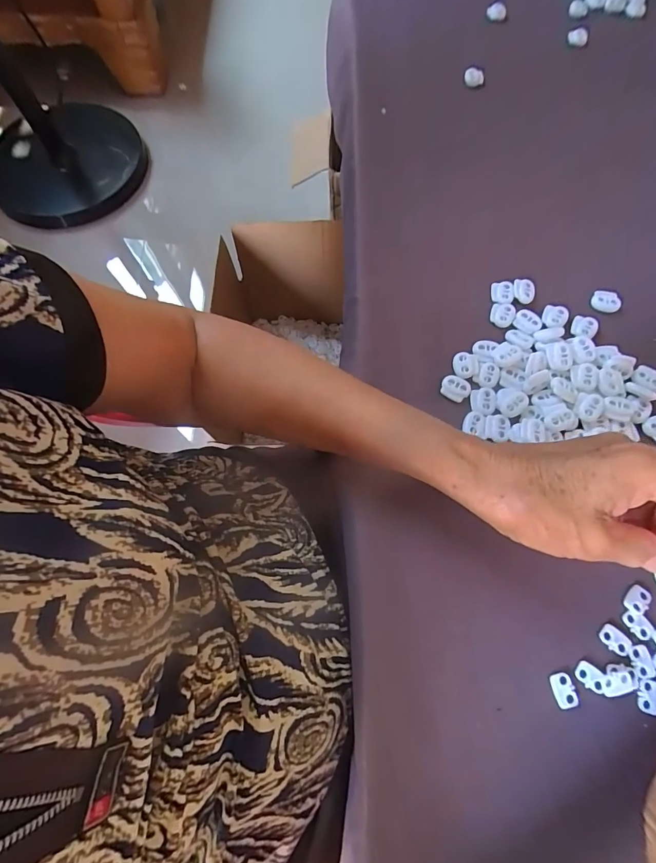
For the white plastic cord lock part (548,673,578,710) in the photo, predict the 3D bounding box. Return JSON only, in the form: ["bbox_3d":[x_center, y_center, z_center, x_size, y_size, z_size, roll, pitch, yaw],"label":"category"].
[{"bbox_3d":[0.146,0.160,0.246,0.013,0.004,0.018,-12,71,-3],"label":"white plastic cord lock part"}]

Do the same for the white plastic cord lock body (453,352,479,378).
[{"bbox_3d":[0.111,-0.053,0.318,0.020,0.004,0.020,-7,71,-1],"label":"white plastic cord lock body"}]

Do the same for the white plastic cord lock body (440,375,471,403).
[{"bbox_3d":[0.100,-0.035,0.312,0.022,0.004,0.018,25,73,10],"label":"white plastic cord lock body"}]

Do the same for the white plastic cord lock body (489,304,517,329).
[{"bbox_3d":[0.147,-0.098,0.336,0.020,0.005,0.022,19,73,8],"label":"white plastic cord lock body"}]

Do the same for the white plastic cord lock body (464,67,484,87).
[{"bbox_3d":[0.161,-0.390,0.440,0.022,0.010,0.017,16,72,7],"label":"white plastic cord lock body"}]

